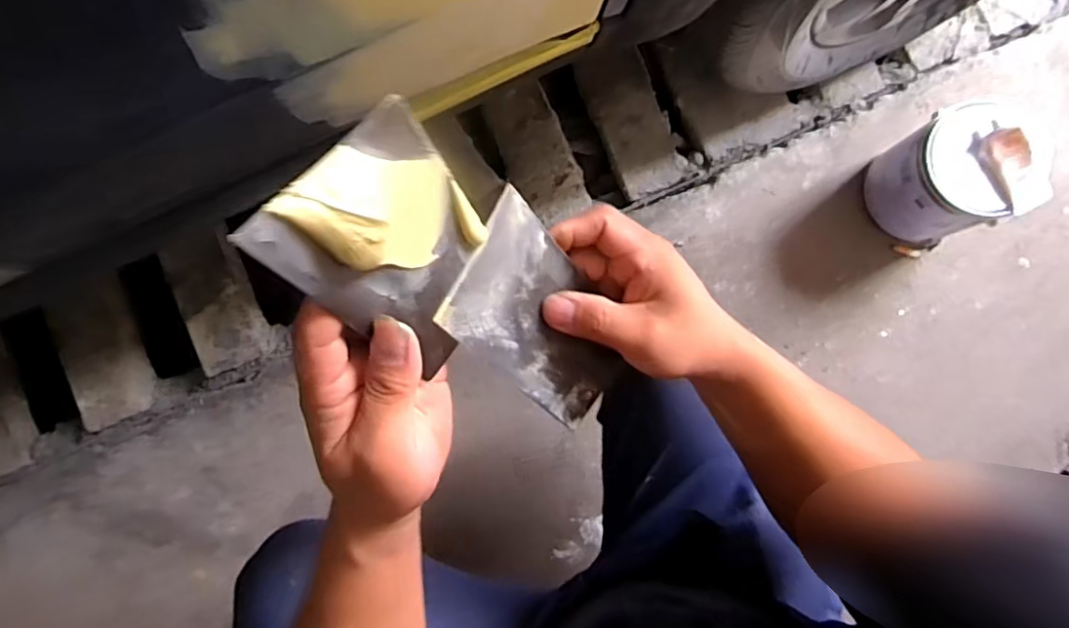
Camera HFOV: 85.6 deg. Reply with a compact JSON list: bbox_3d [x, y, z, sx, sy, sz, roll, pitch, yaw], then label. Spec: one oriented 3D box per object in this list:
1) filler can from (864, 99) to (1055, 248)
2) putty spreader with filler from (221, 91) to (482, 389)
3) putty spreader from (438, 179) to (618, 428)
[{"bbox_3d":[0.565,-0.184,0.803,0.130,0.185,0.161,-24,85,-1],"label":"filler can"},{"bbox_3d":[-0.049,-0.021,0.238,0.014,0.127,0.074,30,76,27],"label":"putty spreader with filler"},{"bbox_3d":[0.006,0.004,0.315,0.129,0.007,0.072,43,79,-38],"label":"putty spreader"}]

